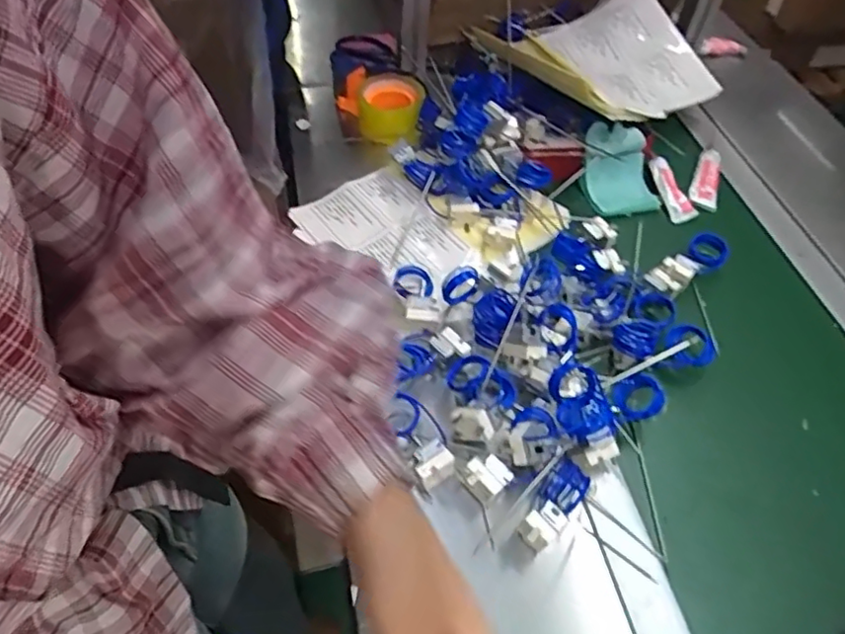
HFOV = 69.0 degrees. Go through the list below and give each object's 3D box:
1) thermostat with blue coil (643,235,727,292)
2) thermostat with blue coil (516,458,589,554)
[{"bbox_3d":[0.330,-0.062,0.765,0.133,0.029,0.046,-35,62,-26],"label":"thermostat with blue coil"},{"bbox_3d":[0.115,0.174,0.552,0.041,0.047,0.090,30,36,18],"label":"thermostat with blue coil"}]

